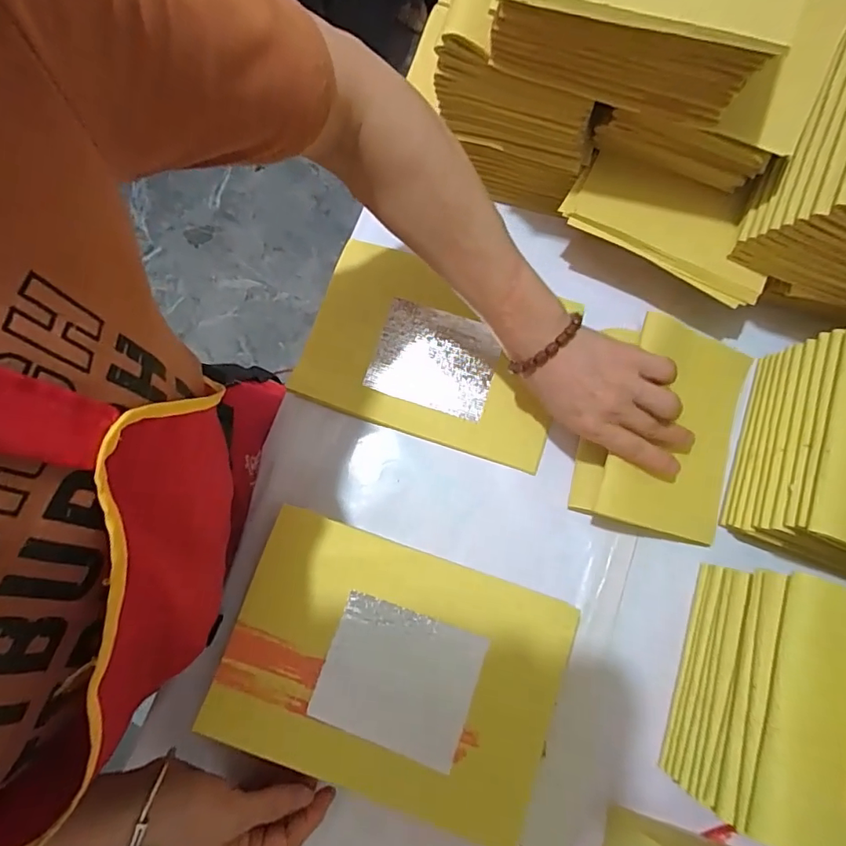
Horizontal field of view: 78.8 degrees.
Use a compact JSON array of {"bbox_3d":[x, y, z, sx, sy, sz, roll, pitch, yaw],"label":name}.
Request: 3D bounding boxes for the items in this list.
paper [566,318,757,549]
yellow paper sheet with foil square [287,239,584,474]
[{"bbox_3d":[0.192,0.003,0.409,0.112,0.039,0.165,15,86,11],"label":"paper"},{"bbox_3d":[0.011,-0.062,0.455,0.219,0.007,0.153,18,80,2],"label":"yellow paper sheet with foil square"}]

